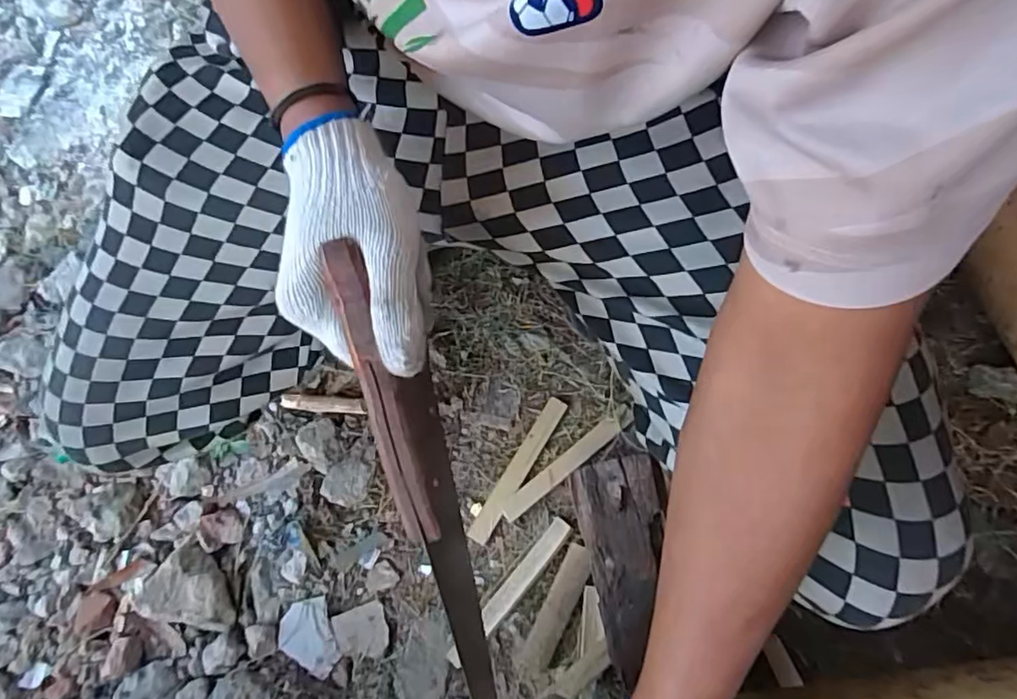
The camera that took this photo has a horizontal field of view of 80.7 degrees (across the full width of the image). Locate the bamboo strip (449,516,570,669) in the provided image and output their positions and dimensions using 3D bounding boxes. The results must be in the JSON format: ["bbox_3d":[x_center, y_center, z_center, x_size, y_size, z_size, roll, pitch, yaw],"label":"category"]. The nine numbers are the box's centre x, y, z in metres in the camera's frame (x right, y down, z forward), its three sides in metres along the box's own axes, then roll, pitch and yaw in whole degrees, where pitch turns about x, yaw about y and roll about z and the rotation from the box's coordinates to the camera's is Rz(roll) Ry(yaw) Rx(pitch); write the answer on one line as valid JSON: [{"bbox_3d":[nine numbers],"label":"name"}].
[{"bbox_3d":[0.001,0.238,0.587,0.022,0.008,0.169,37,81,28],"label":"bamboo strip"}]

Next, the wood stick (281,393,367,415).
[{"bbox_3d":[-0.210,0.060,0.679,0.101,0.015,0.020,4,72,6],"label":"wood stick"}]

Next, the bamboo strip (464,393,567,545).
[{"bbox_3d":[0.009,0.124,0.625,0.023,0.004,0.166,27,77,24],"label":"bamboo strip"}]

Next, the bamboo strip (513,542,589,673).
[{"bbox_3d":[0.045,0.247,0.570,0.028,0.006,0.122,26,79,13],"label":"bamboo strip"}]

